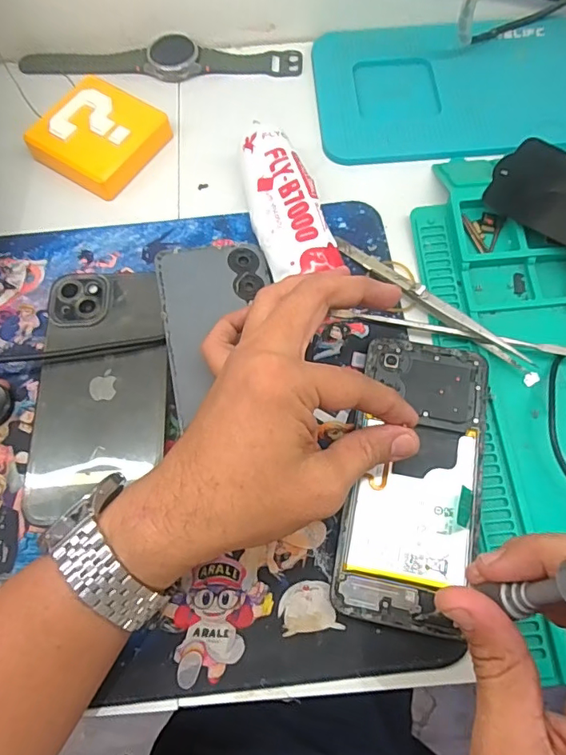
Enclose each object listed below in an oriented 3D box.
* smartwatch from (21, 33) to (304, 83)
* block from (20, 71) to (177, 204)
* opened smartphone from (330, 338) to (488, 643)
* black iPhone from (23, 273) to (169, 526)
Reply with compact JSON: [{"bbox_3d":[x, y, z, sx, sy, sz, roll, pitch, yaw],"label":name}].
[{"bbox_3d":[-0.105,-0.268,0.424,0.235,0.014,0.043,7,69,5],"label":"smartwatch"},{"bbox_3d":[-0.140,-0.183,0.383,0.079,0.027,0.079,29,72,12],"label":"block"},{"bbox_3d":[0.075,0.053,0.286,0.073,0.011,0.161,15,69,7],"label":"opened smartphone"},{"bbox_3d":[-0.111,0.003,0.308,0.078,0.010,0.153,-3,70,2],"label":"black iPhone"}]

